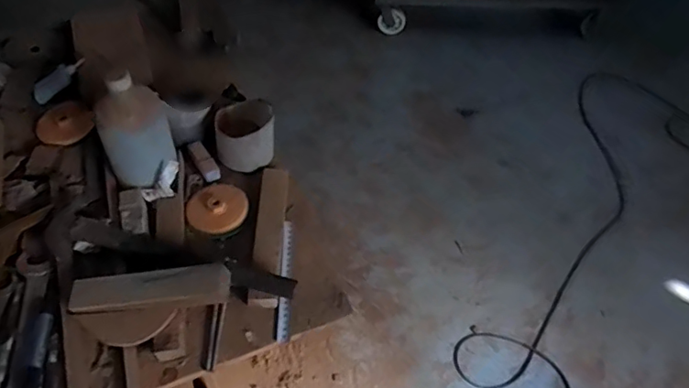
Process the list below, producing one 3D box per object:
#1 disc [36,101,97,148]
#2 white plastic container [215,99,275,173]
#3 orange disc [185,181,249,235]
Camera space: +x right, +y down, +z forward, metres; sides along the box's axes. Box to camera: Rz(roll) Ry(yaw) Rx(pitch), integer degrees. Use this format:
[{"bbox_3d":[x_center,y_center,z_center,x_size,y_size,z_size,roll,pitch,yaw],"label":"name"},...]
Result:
[{"bbox_3d":[-0.465,-0.120,0.890,0.086,0.017,0.101,-34,53,-16],"label":"disc"},{"bbox_3d":[-0.160,-0.097,0.862,0.090,0.096,0.098,3,52,-3],"label":"white plastic container"},{"bbox_3d":[-0.195,0.020,0.826,0.090,0.008,0.099,3,52,-3],"label":"orange disc"}]

